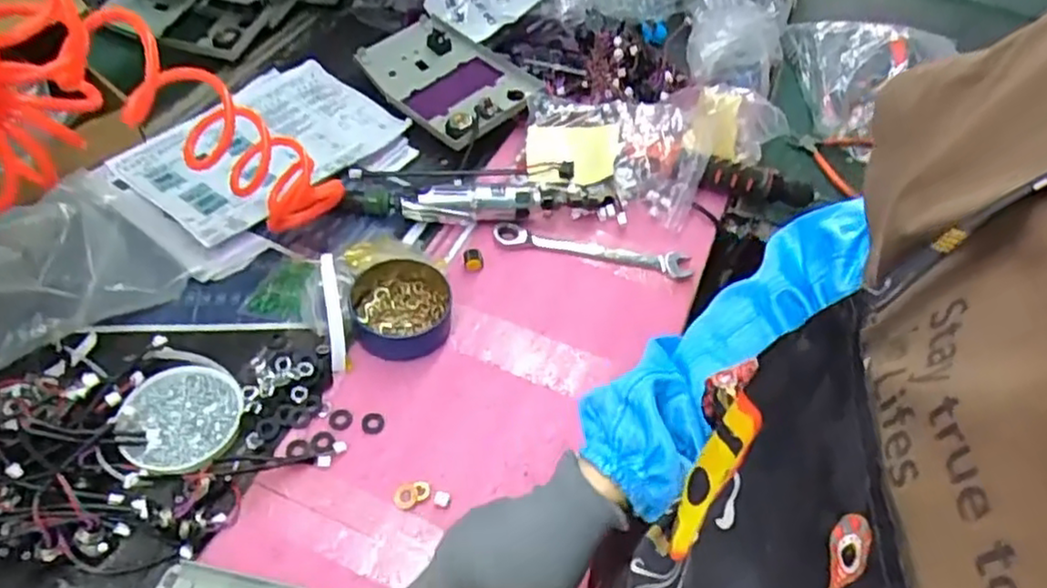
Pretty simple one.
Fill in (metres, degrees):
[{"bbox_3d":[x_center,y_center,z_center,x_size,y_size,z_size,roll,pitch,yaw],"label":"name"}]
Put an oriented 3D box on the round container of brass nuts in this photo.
[{"bbox_3d":[-0.116,0.014,0.671,0.092,0.029,0.102,-7,52,-12],"label":"round container of brass nuts"}]

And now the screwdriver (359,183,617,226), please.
[{"bbox_3d":[-0.038,-0.103,0.777,0.276,0.035,0.047,-2,51,-8],"label":"screwdriver"}]

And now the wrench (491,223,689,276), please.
[{"bbox_3d":[0.074,-0.048,0.754,0.209,0.014,0.028,8,51,1],"label":"wrench"}]

